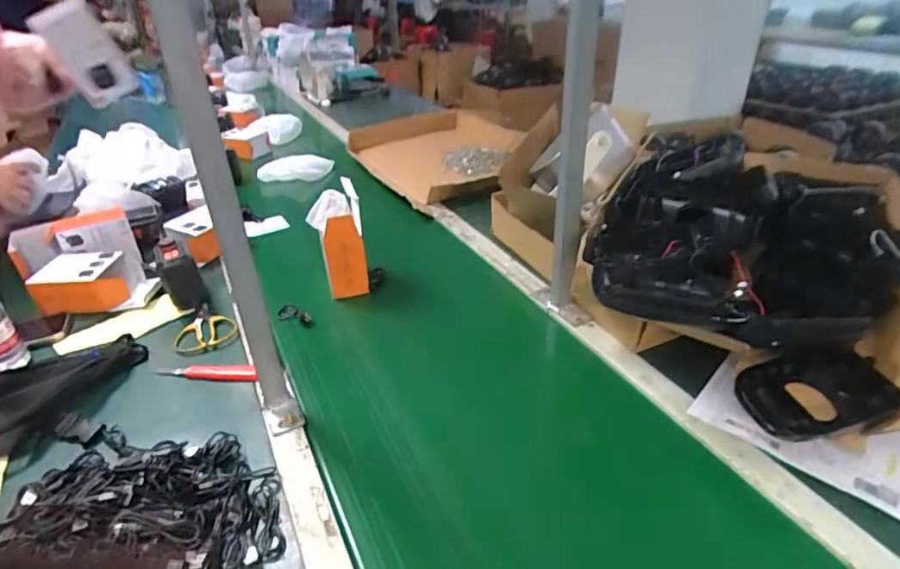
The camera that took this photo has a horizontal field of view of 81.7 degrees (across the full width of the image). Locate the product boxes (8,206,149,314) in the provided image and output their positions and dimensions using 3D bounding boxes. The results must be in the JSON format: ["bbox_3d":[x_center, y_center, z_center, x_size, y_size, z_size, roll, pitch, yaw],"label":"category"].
[{"bbox_3d":[-0.624,-0.036,0.886,0.178,0.093,0.240,-25,38,-33],"label":"product boxes"}]

